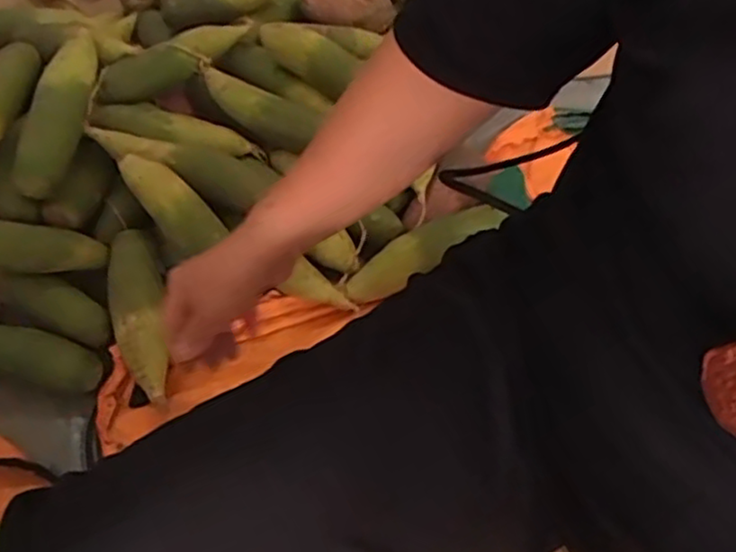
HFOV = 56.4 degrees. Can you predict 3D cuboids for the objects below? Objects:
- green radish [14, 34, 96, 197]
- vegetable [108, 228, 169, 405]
[{"bbox_3d":[-0.359,-0.192,0.802,0.050,0.056,0.218,10,73,3],"label":"green radish"},{"bbox_3d":[-0.252,0.035,0.749,0.060,0.048,0.206,-10,59,-9],"label":"vegetable"}]

